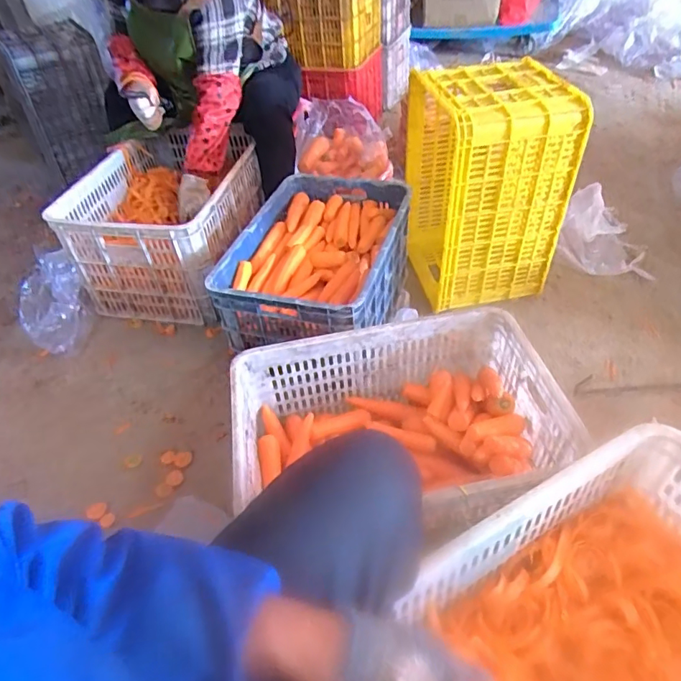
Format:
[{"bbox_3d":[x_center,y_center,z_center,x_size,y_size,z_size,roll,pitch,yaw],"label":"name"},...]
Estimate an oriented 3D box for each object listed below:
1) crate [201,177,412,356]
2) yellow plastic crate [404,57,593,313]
[{"bbox_3d":[-0.043,-0.178,1.265,0.372,0.229,0.606,7,47,13],"label":"crate"},{"bbox_3d":[0.361,-0.386,1.294,0.311,0.518,0.358,-9,45,-2],"label":"yellow plastic crate"}]

